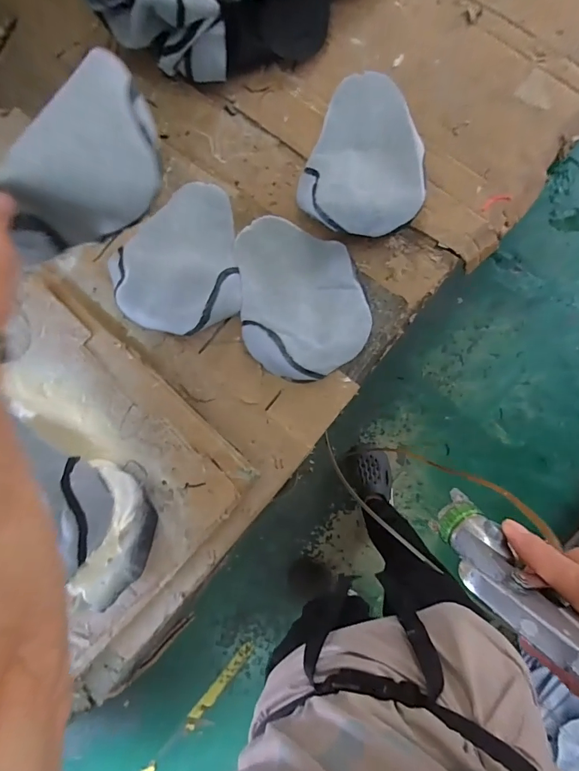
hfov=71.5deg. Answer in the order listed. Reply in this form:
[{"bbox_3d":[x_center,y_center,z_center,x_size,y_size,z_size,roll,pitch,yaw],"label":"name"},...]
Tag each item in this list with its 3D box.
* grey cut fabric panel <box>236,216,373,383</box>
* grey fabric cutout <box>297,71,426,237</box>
[{"bbox_3d":[0.018,-0.150,0.633,0.198,0.083,0.281,-10,87,7],"label":"grey cut fabric panel"},{"bbox_3d":[0.126,-0.381,0.650,0.179,0.080,0.290,3,88,8],"label":"grey fabric cutout"}]

